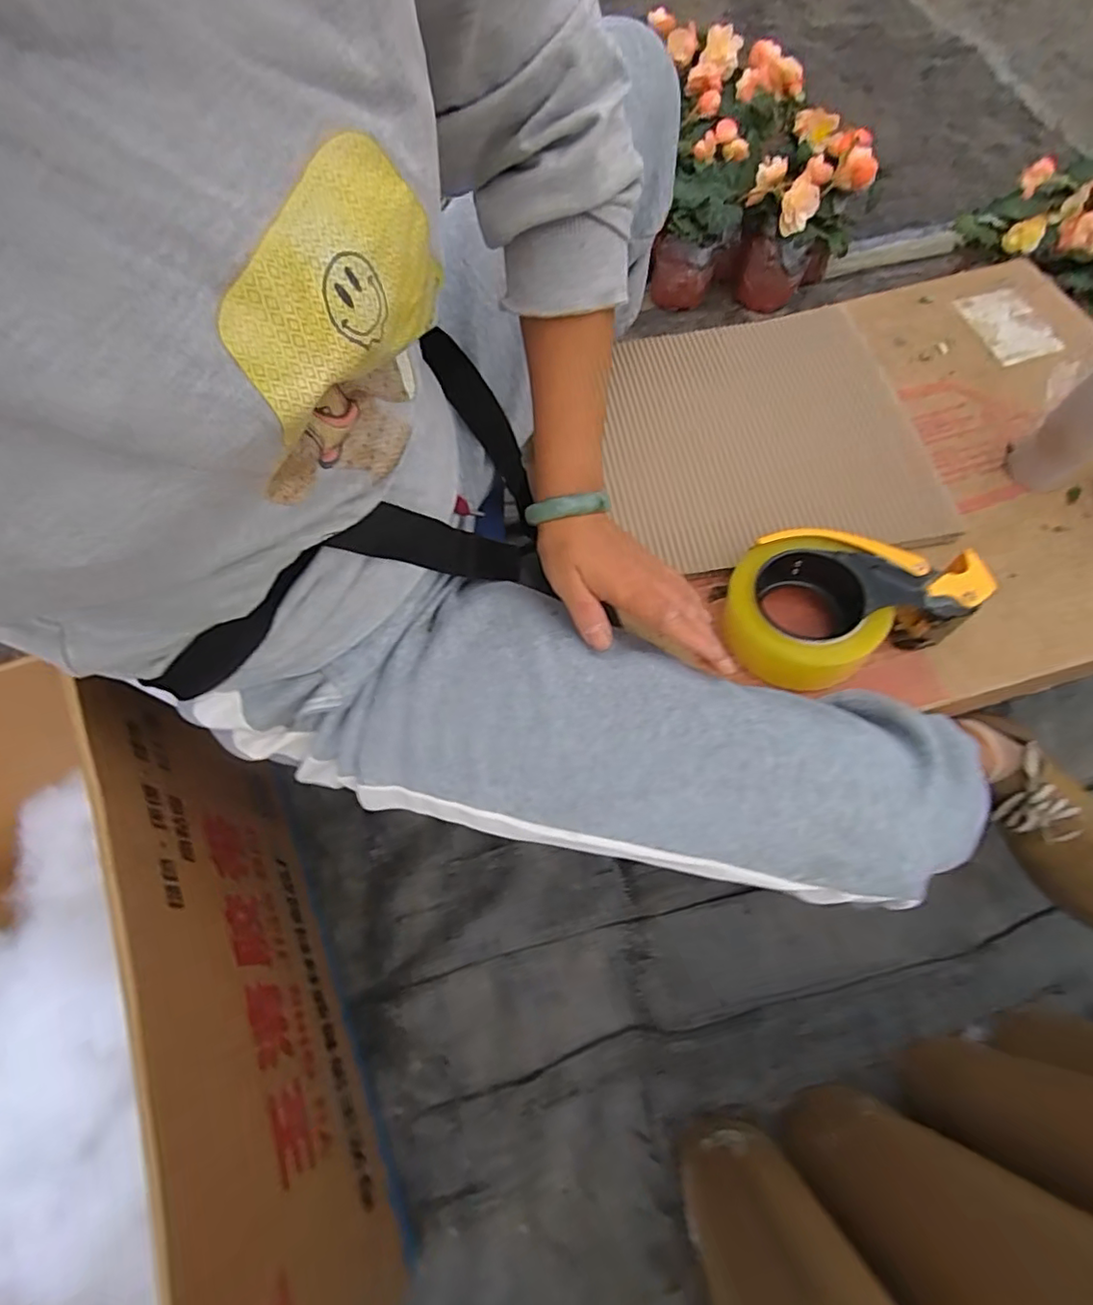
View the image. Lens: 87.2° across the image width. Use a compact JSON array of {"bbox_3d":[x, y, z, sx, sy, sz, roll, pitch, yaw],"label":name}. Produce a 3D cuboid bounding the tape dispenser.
[{"bbox_3d":[0.220,-0.043,0.437,0.175,0.060,0.120,-21,68,-7],"label":"tape dispenser"}]

